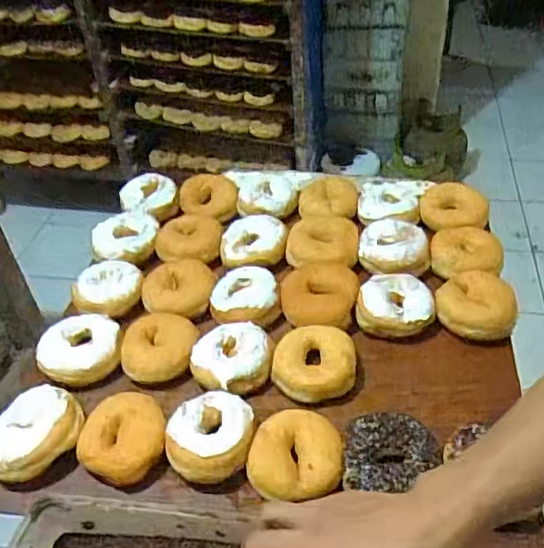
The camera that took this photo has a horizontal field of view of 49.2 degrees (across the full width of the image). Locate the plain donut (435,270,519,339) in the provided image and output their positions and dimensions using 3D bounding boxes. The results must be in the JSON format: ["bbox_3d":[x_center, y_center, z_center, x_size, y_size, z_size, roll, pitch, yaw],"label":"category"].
[{"bbox_3d":[0.246,0.033,0.726,0.089,0.029,0.094,-3,42,2],"label":"plain donut"}]

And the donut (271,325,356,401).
[{"bbox_3d":[0.048,0.096,0.674,0.089,0.030,0.092,2,42,8],"label":"donut"}]

